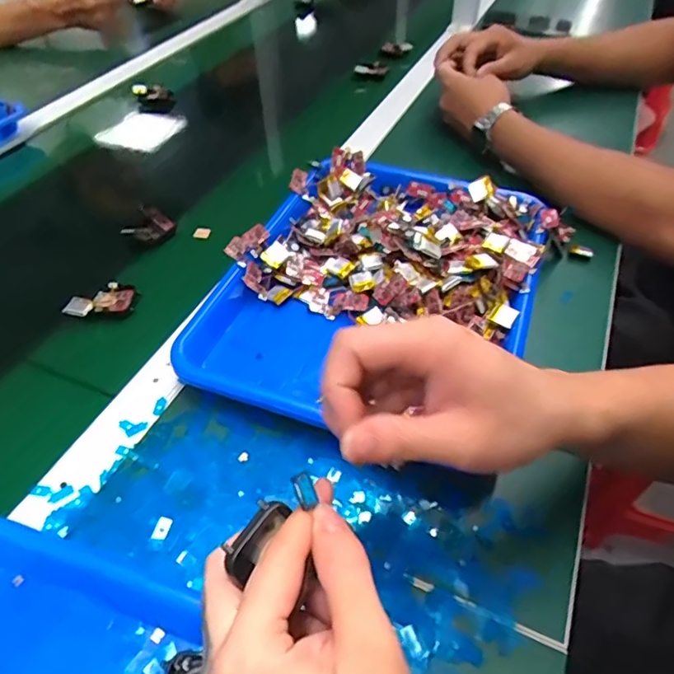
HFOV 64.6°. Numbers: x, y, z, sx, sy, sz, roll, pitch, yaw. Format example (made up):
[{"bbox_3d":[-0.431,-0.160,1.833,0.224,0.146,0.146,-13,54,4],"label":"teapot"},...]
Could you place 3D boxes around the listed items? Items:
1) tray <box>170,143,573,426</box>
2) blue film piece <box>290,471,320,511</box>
[{"bbox_3d":[0.046,-0.049,0.473,0.271,0.061,0.329,17,47,15],"label":"tray"},{"bbox_3d":[-0.014,0.065,0.230,0.009,0.004,0.012,-21,70,-29],"label":"blue film piece"}]

